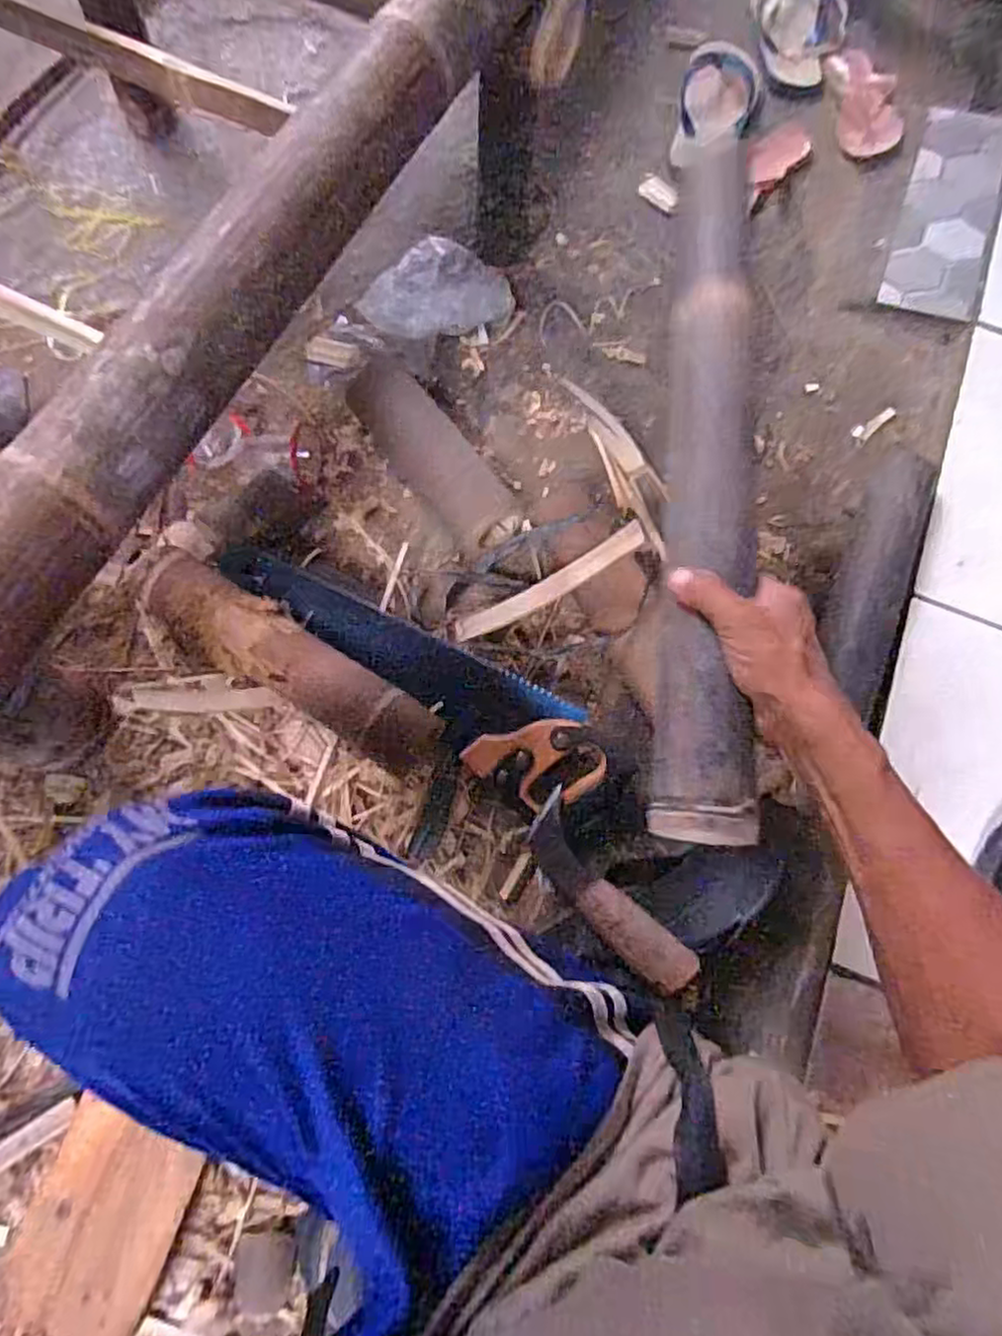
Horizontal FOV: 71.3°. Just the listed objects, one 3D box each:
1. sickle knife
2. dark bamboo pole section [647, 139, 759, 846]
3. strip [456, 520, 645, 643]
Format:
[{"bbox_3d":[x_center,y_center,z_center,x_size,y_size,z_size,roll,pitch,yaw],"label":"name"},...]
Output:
[{"bbox_3d":[0.098,0.211,0.647,0.058,0.047,0.201,-38,58,-12],"label":"sickle knife"},{"bbox_3d":[0.159,-0.171,0.532,0.062,0.049,0.590,6,71,2],"label":"dark bamboo pole section"},{"bbox_3d":[0.047,-0.082,0.707,0.214,0.016,0.024,-29,72,20],"label":"strip"}]

